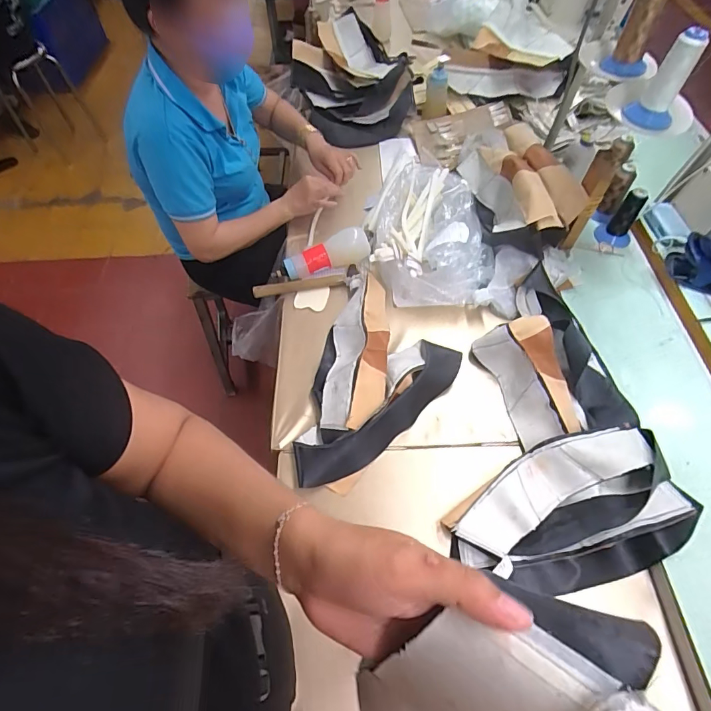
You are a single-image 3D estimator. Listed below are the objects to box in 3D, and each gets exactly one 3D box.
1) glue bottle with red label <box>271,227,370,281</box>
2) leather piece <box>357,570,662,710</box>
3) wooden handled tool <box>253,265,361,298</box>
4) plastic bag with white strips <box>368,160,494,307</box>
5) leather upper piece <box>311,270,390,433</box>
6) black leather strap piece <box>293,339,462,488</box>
[{"bbox_3d":[-0.067,-0.199,0.869,0.205,0.056,0.059,-23,60,-13],"label":"glue bottle with red label"},{"bbox_3d":[0.055,0.172,0.211,0.042,0.161,0.085,-2,44,-50],"label":"leather piece"},{"bbox_3d":[-0.098,-0.146,0.863,0.211,0.024,0.055,-6,58,-2],"label":"wooden handled tool"},{"bbox_3d":[0.144,-0.272,0.882,0.223,0.100,0.378,-2,58,2],"label":"plastic bag with white strips"},{"bbox_3d":[-0.003,-0.016,0.747,0.121,0.062,0.316,3,58,5],"label":"leather upper piece"},{"bbox_3d":[0.042,0.093,0.698,0.327,0.033,0.086,-37,63,-18],"label":"black leather strap piece"}]

